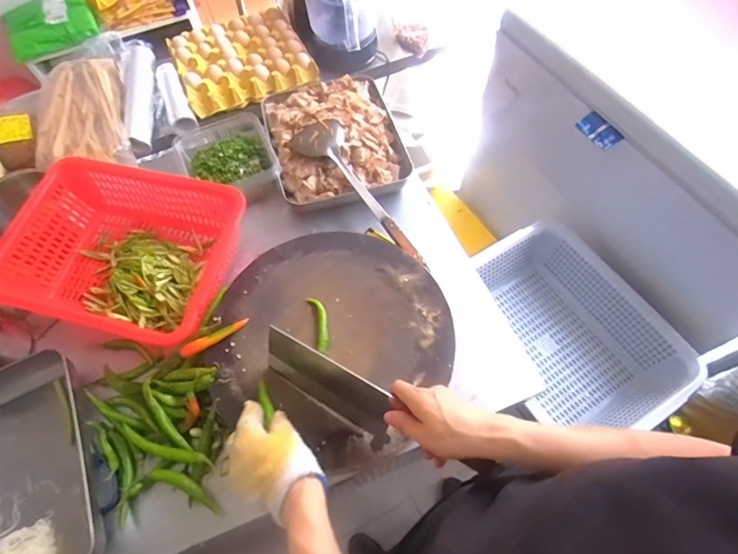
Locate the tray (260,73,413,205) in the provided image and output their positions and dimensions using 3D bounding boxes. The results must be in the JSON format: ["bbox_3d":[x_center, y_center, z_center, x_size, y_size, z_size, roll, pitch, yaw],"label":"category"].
[{"bbox_3d":[-0.065,-0.265,0.822,0.235,0.074,0.304,-15,62,-6],"label":"tray"}]

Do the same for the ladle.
[{"bbox_3d":[-0.006,-0.149,0.736,0.090,0.038,0.335,-36,78,-16],"label":"ladle"}]

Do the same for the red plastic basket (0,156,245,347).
[{"bbox_3d":[-0.377,-0.035,0.669,0.329,0.115,0.244,11,63,8],"label":"red plastic basket"}]

